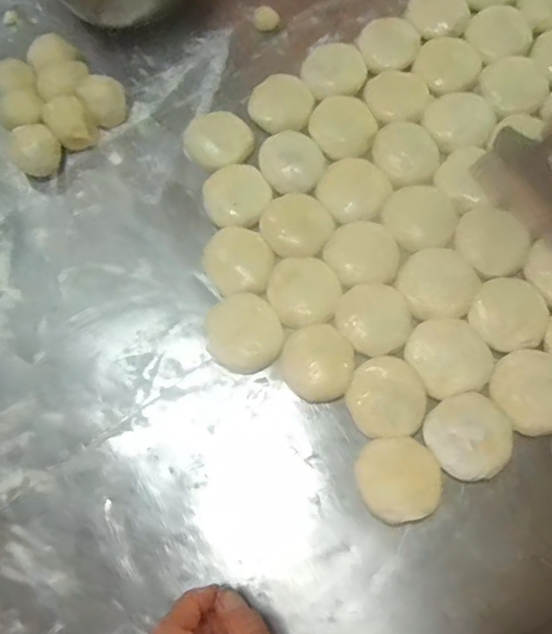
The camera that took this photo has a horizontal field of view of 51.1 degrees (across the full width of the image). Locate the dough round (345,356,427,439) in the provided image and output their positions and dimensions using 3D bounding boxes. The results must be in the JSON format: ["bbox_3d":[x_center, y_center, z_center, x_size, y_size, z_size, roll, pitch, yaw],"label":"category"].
[{"bbox_3d":[0.083,0.062,0.443,0.057,0.018,0.060,-1,71,4],"label":"dough round"}]

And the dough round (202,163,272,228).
[{"bbox_3d":[-0.033,-0.103,0.510,0.056,0.020,0.062,-28,72,-6],"label":"dough round"}]

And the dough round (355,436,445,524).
[{"bbox_3d":[0.090,0.119,0.423,0.058,0.019,0.057,-1,71,4],"label":"dough round"}]

